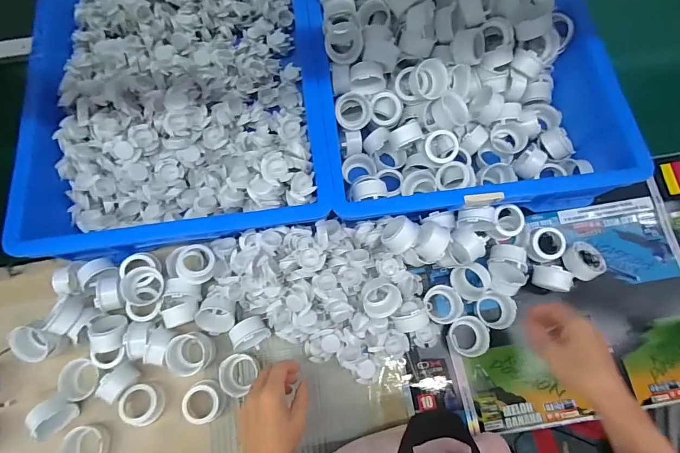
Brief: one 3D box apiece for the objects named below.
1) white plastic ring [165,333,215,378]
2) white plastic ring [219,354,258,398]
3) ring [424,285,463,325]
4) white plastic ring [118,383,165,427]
[{"bbox_3d":[-0.207,0.179,0.517,0.055,0.044,0.055,0,74,1],"label":"white plastic ring"},{"bbox_3d":[-0.141,0.206,0.515,0.047,0.026,0.053,-23,75,-5],"label":"white plastic ring"},{"bbox_3d":[0.155,0.114,0.543,0.049,0.026,0.054,-20,69,12],"label":"ring"},{"bbox_3d":[-0.268,0.242,0.501,0.049,0.031,0.052,0,74,1],"label":"white plastic ring"}]

